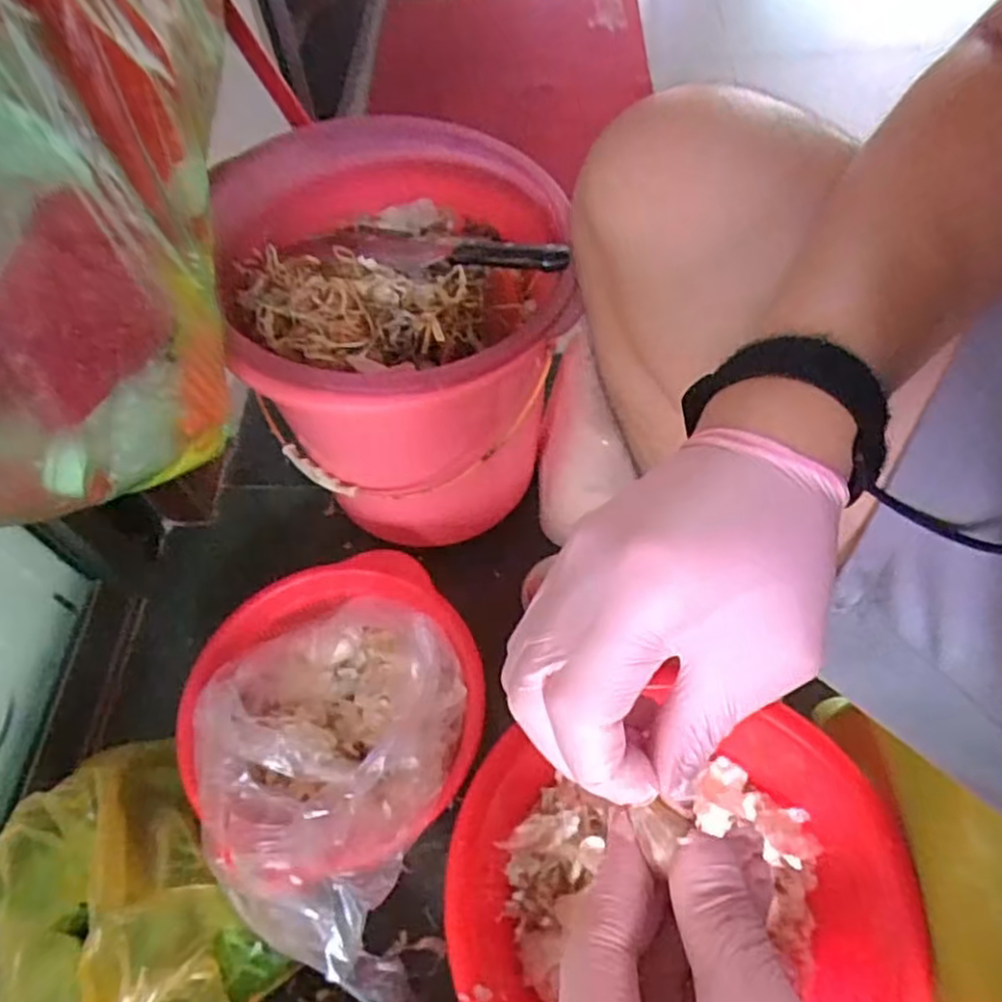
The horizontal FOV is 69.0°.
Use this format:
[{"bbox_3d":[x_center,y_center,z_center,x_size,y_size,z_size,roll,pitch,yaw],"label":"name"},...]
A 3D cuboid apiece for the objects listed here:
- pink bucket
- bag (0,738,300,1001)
[{"bbox_3d":[-0.090,-0.154,0.755,0.305,0.313,0.336,-9,57,-2],"label":"pink bucket"},{"bbox_3d":[-0.305,0.315,0.579,0.211,0.140,0.256,-13,58,-4],"label":"bag"}]

